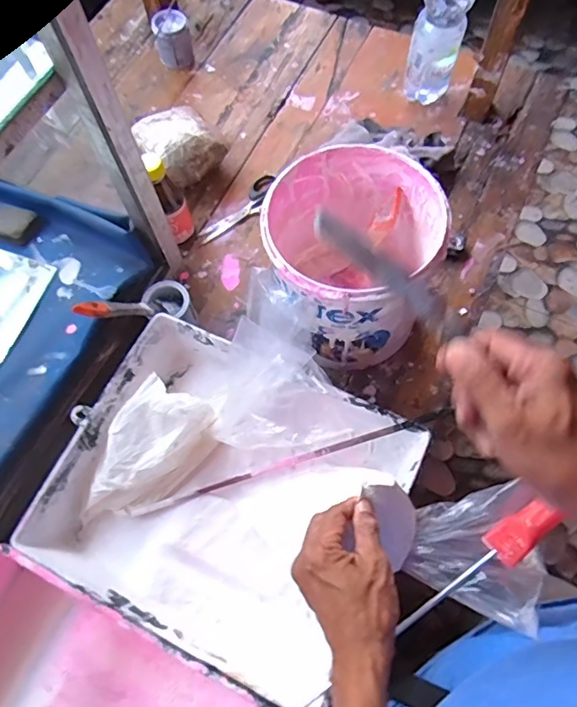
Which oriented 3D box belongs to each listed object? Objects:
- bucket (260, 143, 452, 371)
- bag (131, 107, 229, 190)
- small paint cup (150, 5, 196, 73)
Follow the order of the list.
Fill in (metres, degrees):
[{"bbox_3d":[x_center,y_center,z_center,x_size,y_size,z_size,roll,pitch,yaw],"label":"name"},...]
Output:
[{"bbox_3d":[0.064,-0.099,0.596,0.173,0.196,0.179,-1,68,2],"label":"bucket"},{"bbox_3d":[-0.152,-0.294,0.750,0.099,0.077,0.111,-42,72,-14],"label":"bag"},{"bbox_3d":[-0.187,-0.510,0.851,0.059,0.070,0.059,-13,68,-3],"label":"small paint cup"}]

